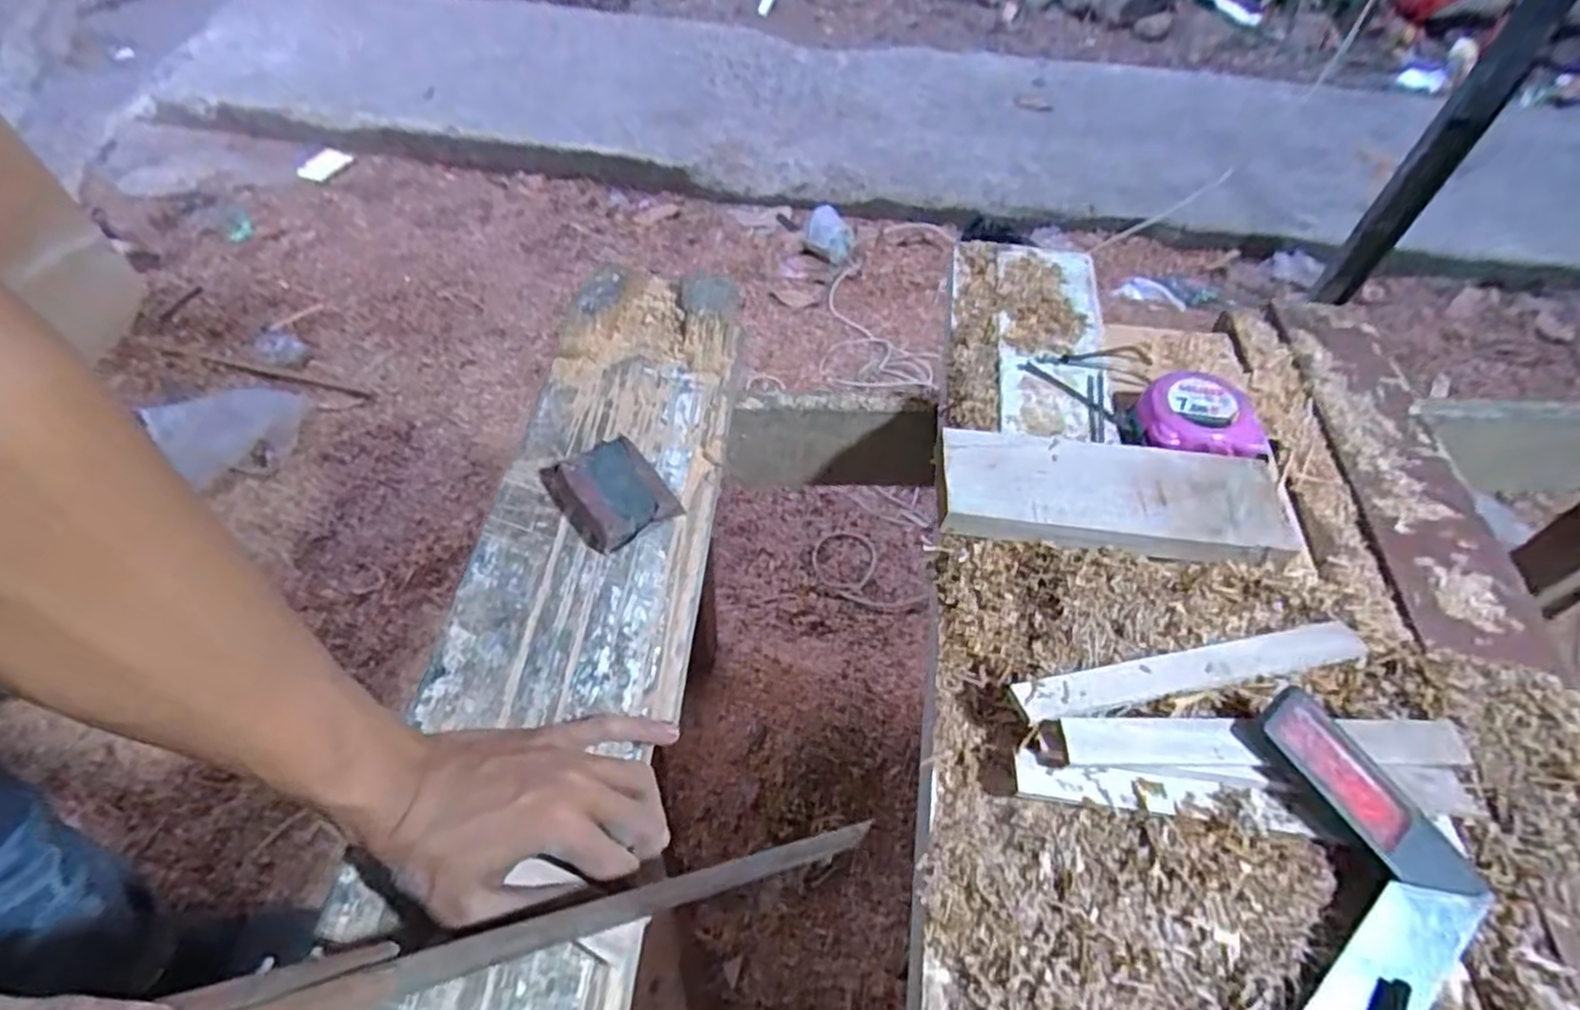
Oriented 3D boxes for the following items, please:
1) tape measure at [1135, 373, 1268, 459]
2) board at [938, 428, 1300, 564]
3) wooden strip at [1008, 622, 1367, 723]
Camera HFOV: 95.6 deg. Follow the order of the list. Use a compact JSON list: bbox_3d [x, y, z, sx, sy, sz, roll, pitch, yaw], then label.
[{"bbox_3d":[0.303,-0.061,0.536,0.078,0.033,0.078,7,52,2],"label":"tape measure"},{"bbox_3d":[0.214,-0.005,0.483,0.224,0.026,0.077,7,52,2],"label":"board"},{"bbox_3d":[0.235,0.094,0.412,0.226,0.015,0.025,-8,53,-10],"label":"wooden strip"}]

